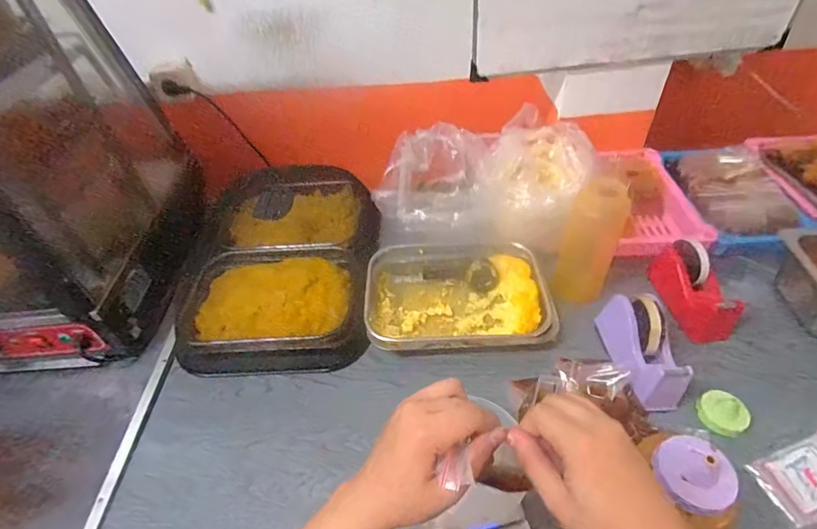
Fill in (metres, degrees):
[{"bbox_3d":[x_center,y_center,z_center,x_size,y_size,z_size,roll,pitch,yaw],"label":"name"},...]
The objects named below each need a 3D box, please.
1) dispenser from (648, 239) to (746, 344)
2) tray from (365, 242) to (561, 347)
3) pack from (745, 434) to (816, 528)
[{"bbox_3d":[0.460,0.039,0.702,0.063,0.089,0.150,-11,45,-6],"label":"dispenser"},{"bbox_3d":[0.080,0.053,0.743,0.294,0.061,0.202,-1,45,4],"label":"tray"},{"bbox_3d":[0.489,0.256,0.525,0.125,0.020,0.070,-16,46,-11],"label":"pack"}]

